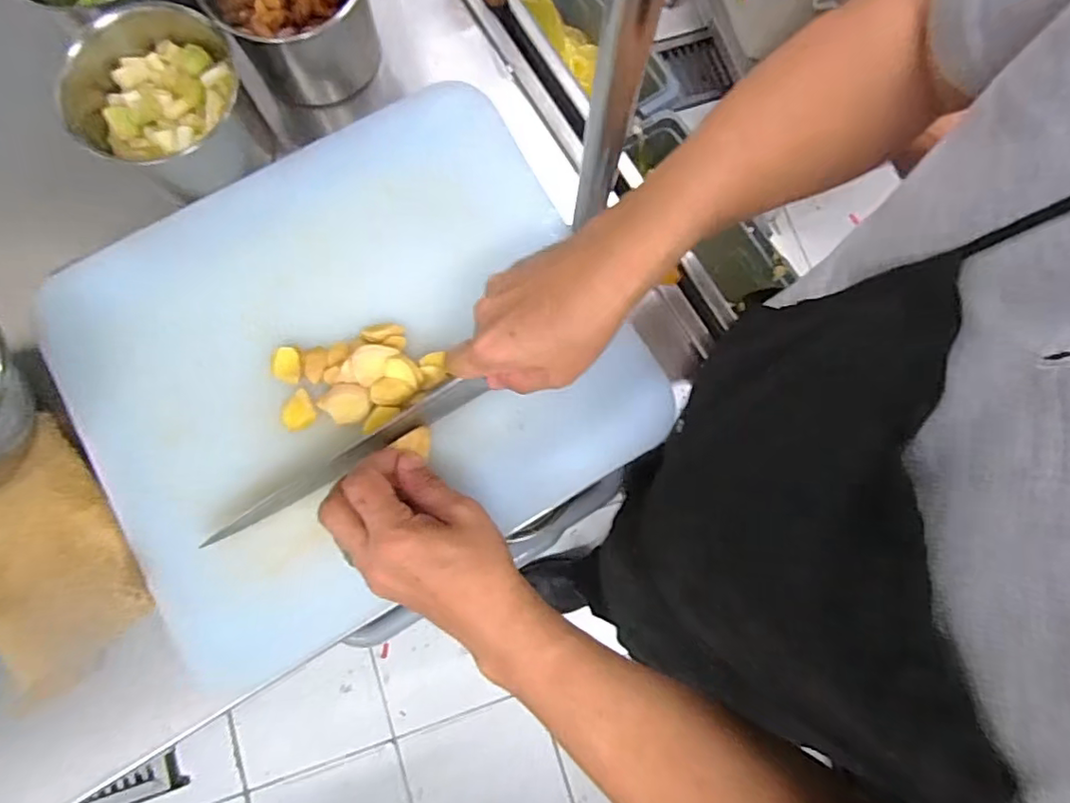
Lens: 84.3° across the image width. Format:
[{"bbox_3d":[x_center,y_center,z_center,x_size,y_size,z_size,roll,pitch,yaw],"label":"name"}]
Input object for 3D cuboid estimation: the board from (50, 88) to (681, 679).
[{"bbox_3d":[-0.140,-0.032,0.440,0.386,0.035,0.344,-30,80,-6],"label":"board"}]

